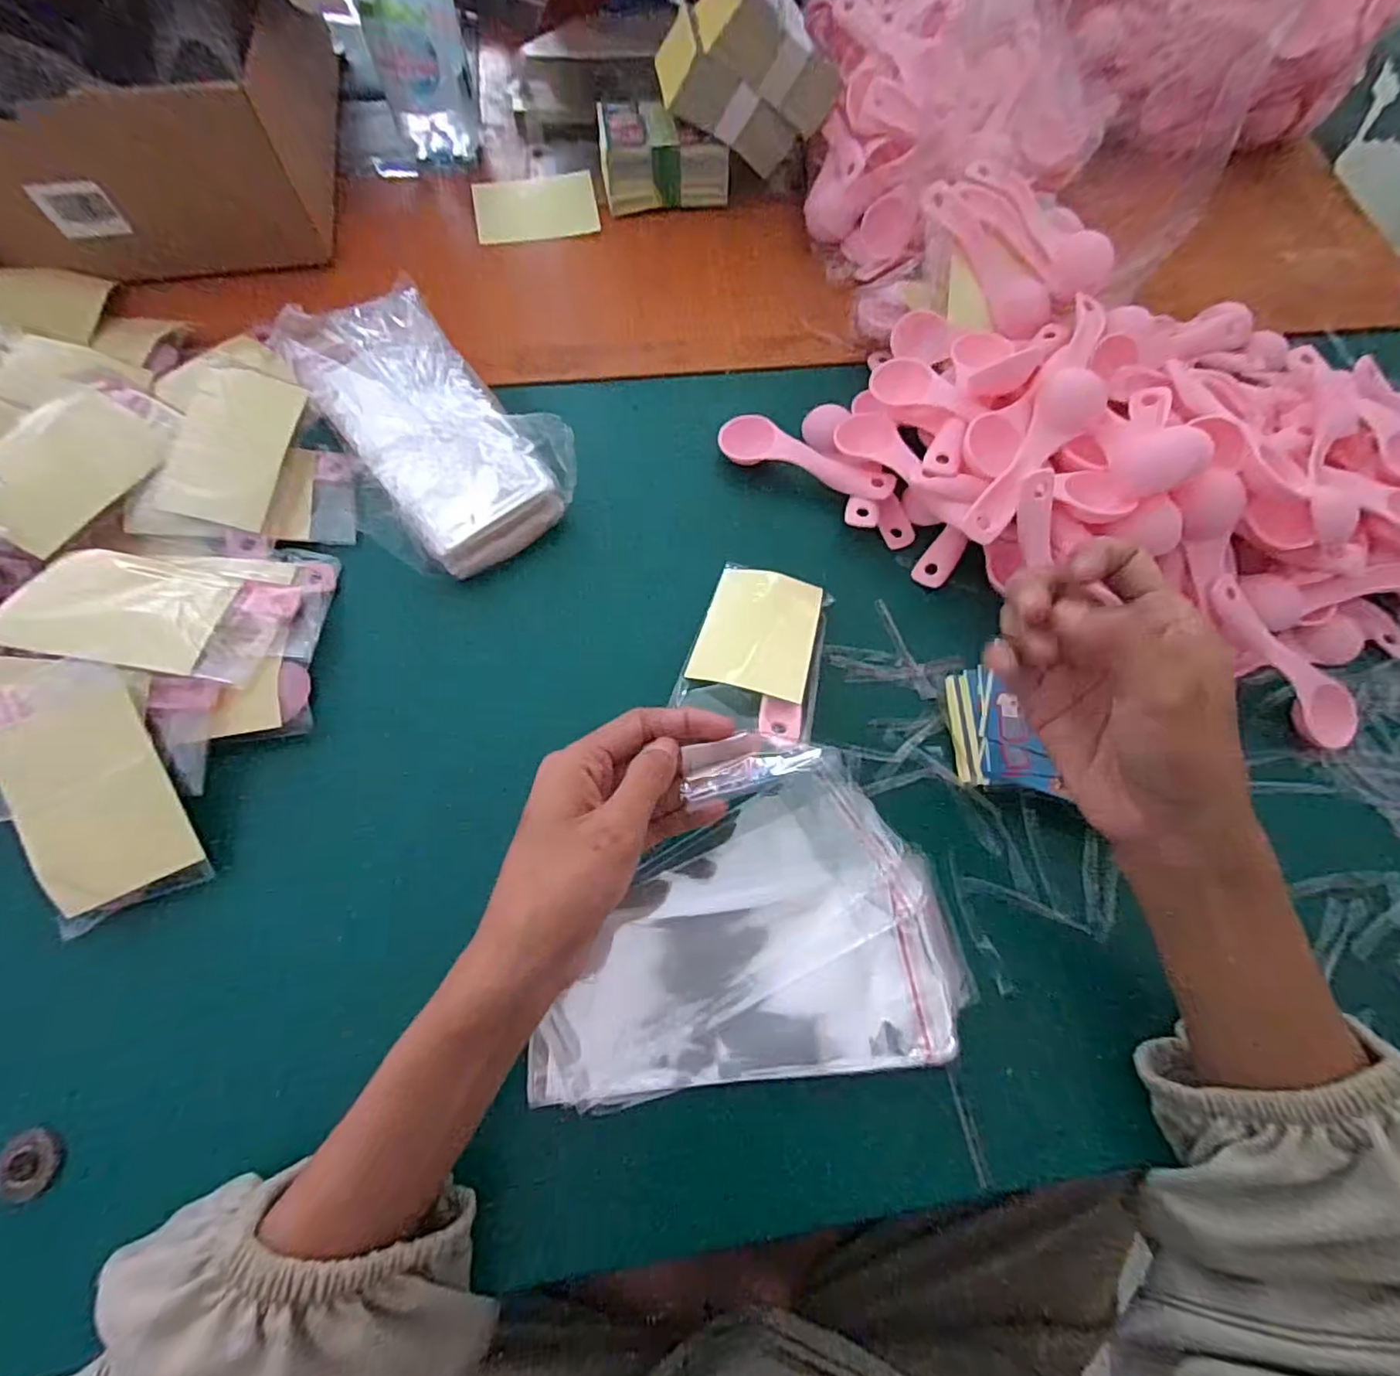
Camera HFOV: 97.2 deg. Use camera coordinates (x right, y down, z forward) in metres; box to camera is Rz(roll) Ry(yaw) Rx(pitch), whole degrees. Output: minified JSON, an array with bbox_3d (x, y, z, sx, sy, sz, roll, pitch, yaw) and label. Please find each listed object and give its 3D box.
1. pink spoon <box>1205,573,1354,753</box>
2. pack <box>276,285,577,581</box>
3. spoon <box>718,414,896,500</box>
[{"bbox_3d":[0.320,-0.014,0.339,0.031,0.014,0.111,-38,88,-15],"label":"pink spoon"},{"bbox_3d":[-0.168,-0.162,0.380,0.119,0.036,0.194,-35,75,-14],"label":"pack"},{"bbox_3d":[0.066,-0.143,0.387,0.111,0.017,0.028,21,70,5],"label":"spoon"}]

